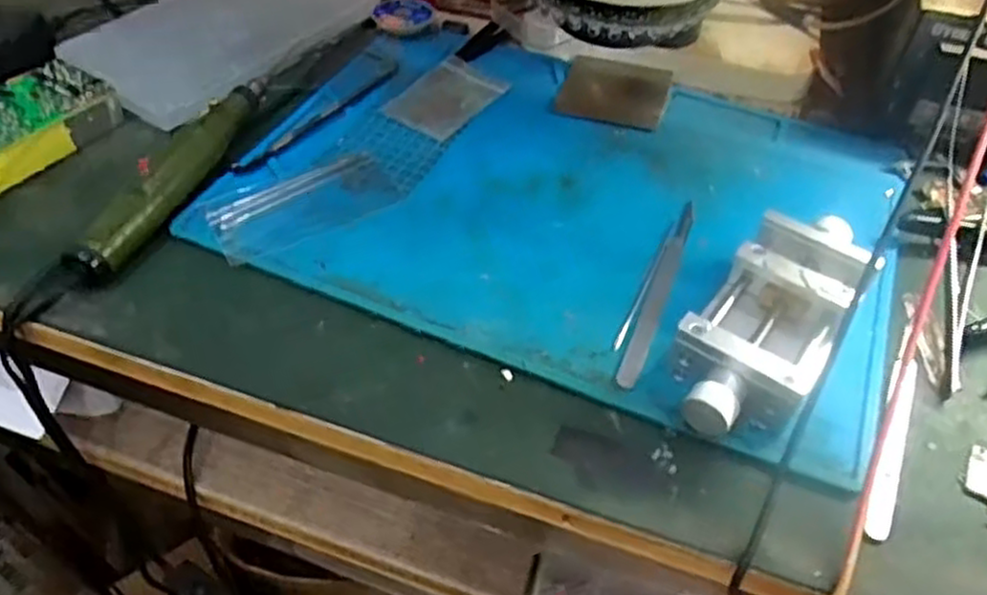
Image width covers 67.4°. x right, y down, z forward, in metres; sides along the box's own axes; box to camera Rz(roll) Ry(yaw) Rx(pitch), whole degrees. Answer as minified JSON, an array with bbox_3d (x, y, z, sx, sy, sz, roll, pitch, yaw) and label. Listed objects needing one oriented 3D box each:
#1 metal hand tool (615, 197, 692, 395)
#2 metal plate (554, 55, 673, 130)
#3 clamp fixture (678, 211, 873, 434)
[{"bbox_3d":[0.081,-0.006,0.364,0.015,0.005,0.125,19,51,15],"label":"metal hand tool"},{"bbox_3d":[0.079,-0.135,0.480,0.065,0.006,0.070,14,50,11],"label":"metal plate"},{"bbox_3d":[0.123,0.010,0.330,0.053,0.032,0.139,30,54,23],"label":"clamp fixture"}]

